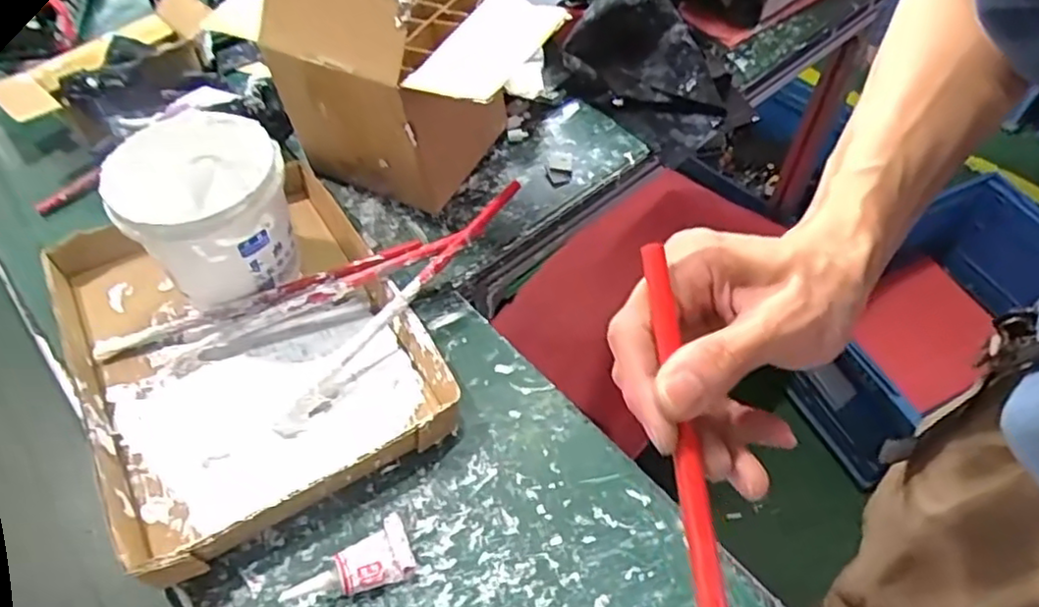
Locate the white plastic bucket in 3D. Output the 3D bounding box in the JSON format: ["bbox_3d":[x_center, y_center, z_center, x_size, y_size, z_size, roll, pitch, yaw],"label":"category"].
[{"bbox_3d":[-0.239,-0.066,0.528,0.114,0.120,0.105,-1,54,2],"label":"white plastic bucket"}]

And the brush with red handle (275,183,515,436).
[{"bbox_3d":[-0.090,-0.001,0.525,0.017,0.022,0.262,36,74,20],"label":"brush with red handle"}]

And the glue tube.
[{"bbox_3d":[-0.108,0.167,0.427,0.081,0.016,0.038,-17,58,-28],"label":"glue tube"}]

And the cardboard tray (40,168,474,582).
[{"bbox_3d":[-0.209,0.025,0.519,0.230,0.036,0.291,-26,61,-19],"label":"cardboard tray"}]

